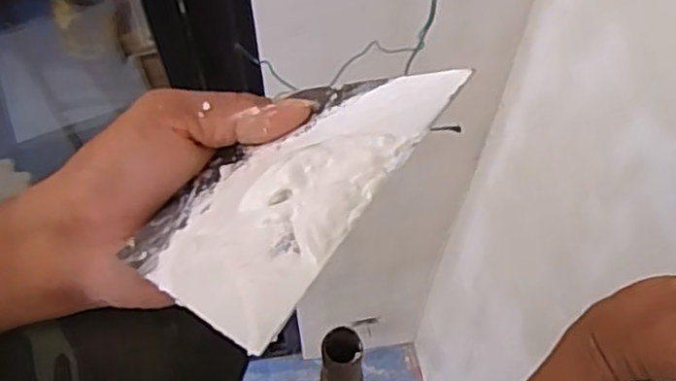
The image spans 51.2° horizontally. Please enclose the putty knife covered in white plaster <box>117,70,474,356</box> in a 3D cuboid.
[{"bbox_3d":[-0.020,-0.008,0.273,0.092,0.011,0.140,7,45,41],"label":"putty knife covered in white plaster"}]

